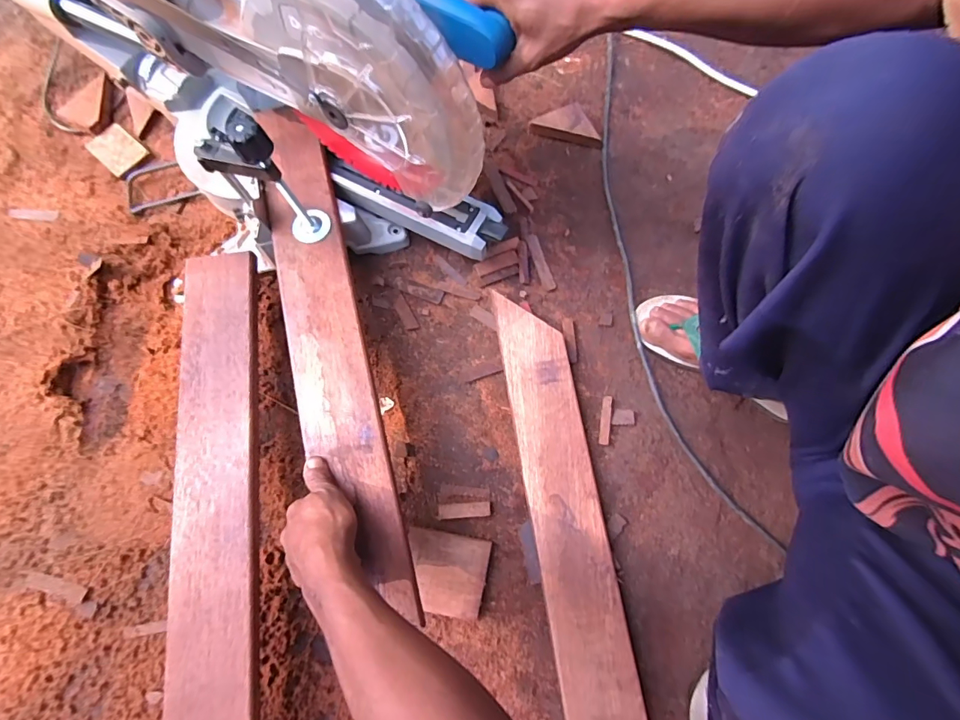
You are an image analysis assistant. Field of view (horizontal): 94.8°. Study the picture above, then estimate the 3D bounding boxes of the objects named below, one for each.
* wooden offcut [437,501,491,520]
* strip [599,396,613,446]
[{"bbox_3d":[-0.021,0.196,0.577,0.068,0.013,0.019,-4,72,3],"label":"wooden offcut"},{"bbox_3d":[0.170,0.081,0.595,0.014,0.005,0.064,8,73,6],"label":"strip"}]

